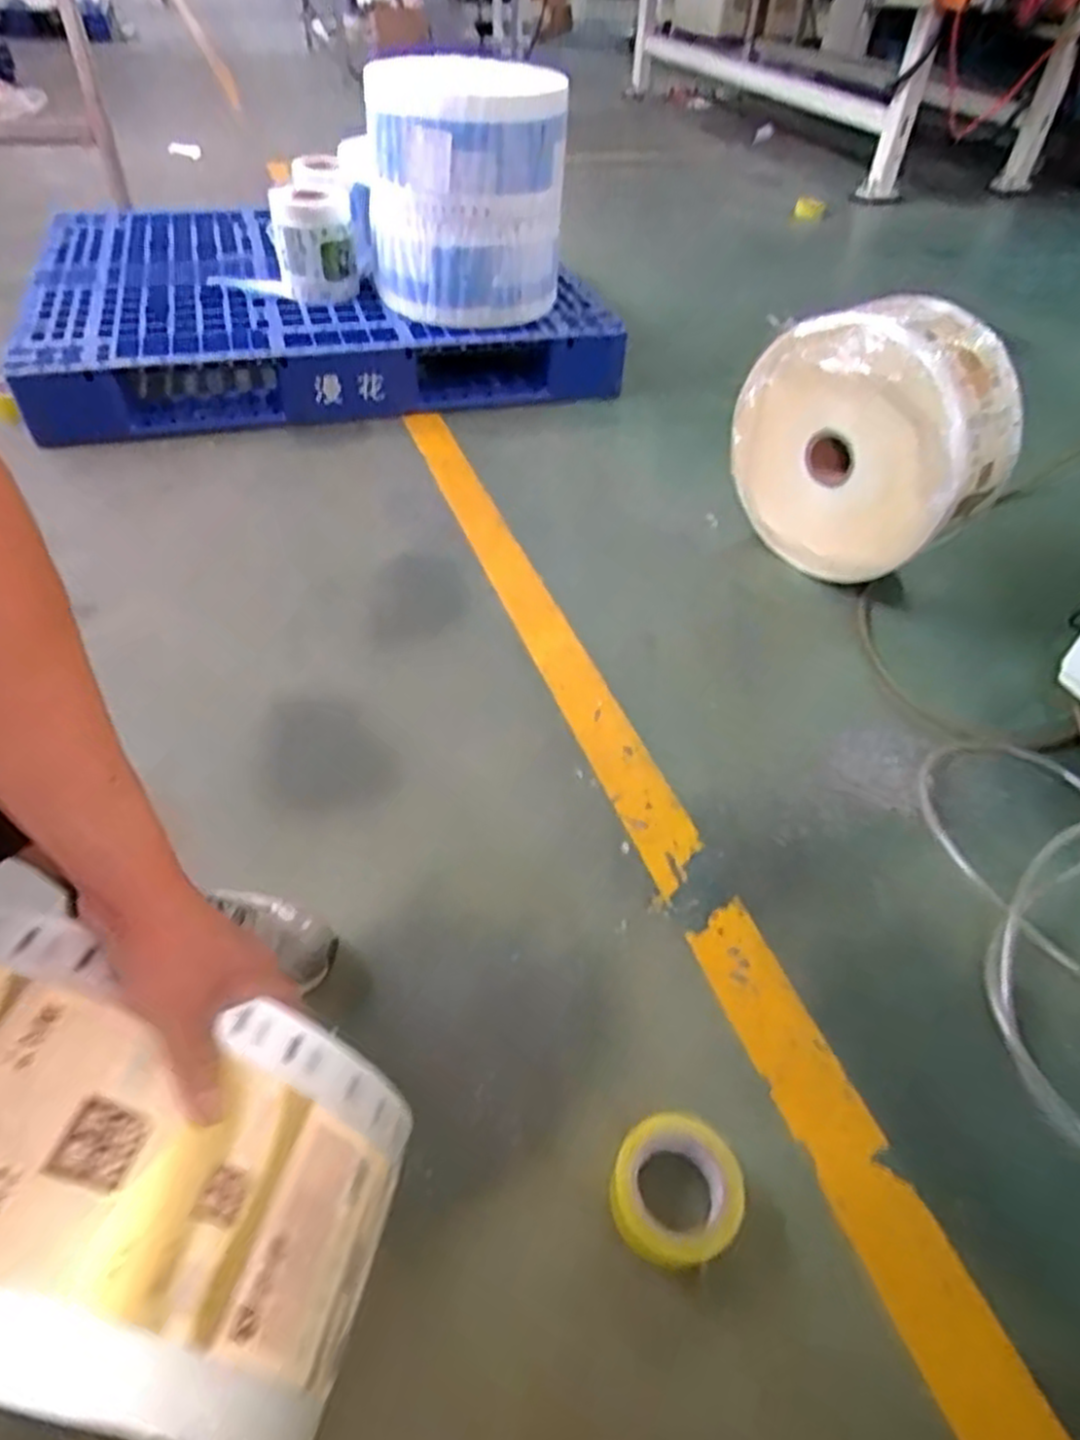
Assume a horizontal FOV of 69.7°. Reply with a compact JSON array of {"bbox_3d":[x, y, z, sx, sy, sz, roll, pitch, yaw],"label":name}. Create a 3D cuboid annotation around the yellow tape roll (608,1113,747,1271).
[{"bbox_3d":[0.120,0.424,0.695,0.111,0.058,0.108,2,46,-2],"label":"yellow tape roll"}]

